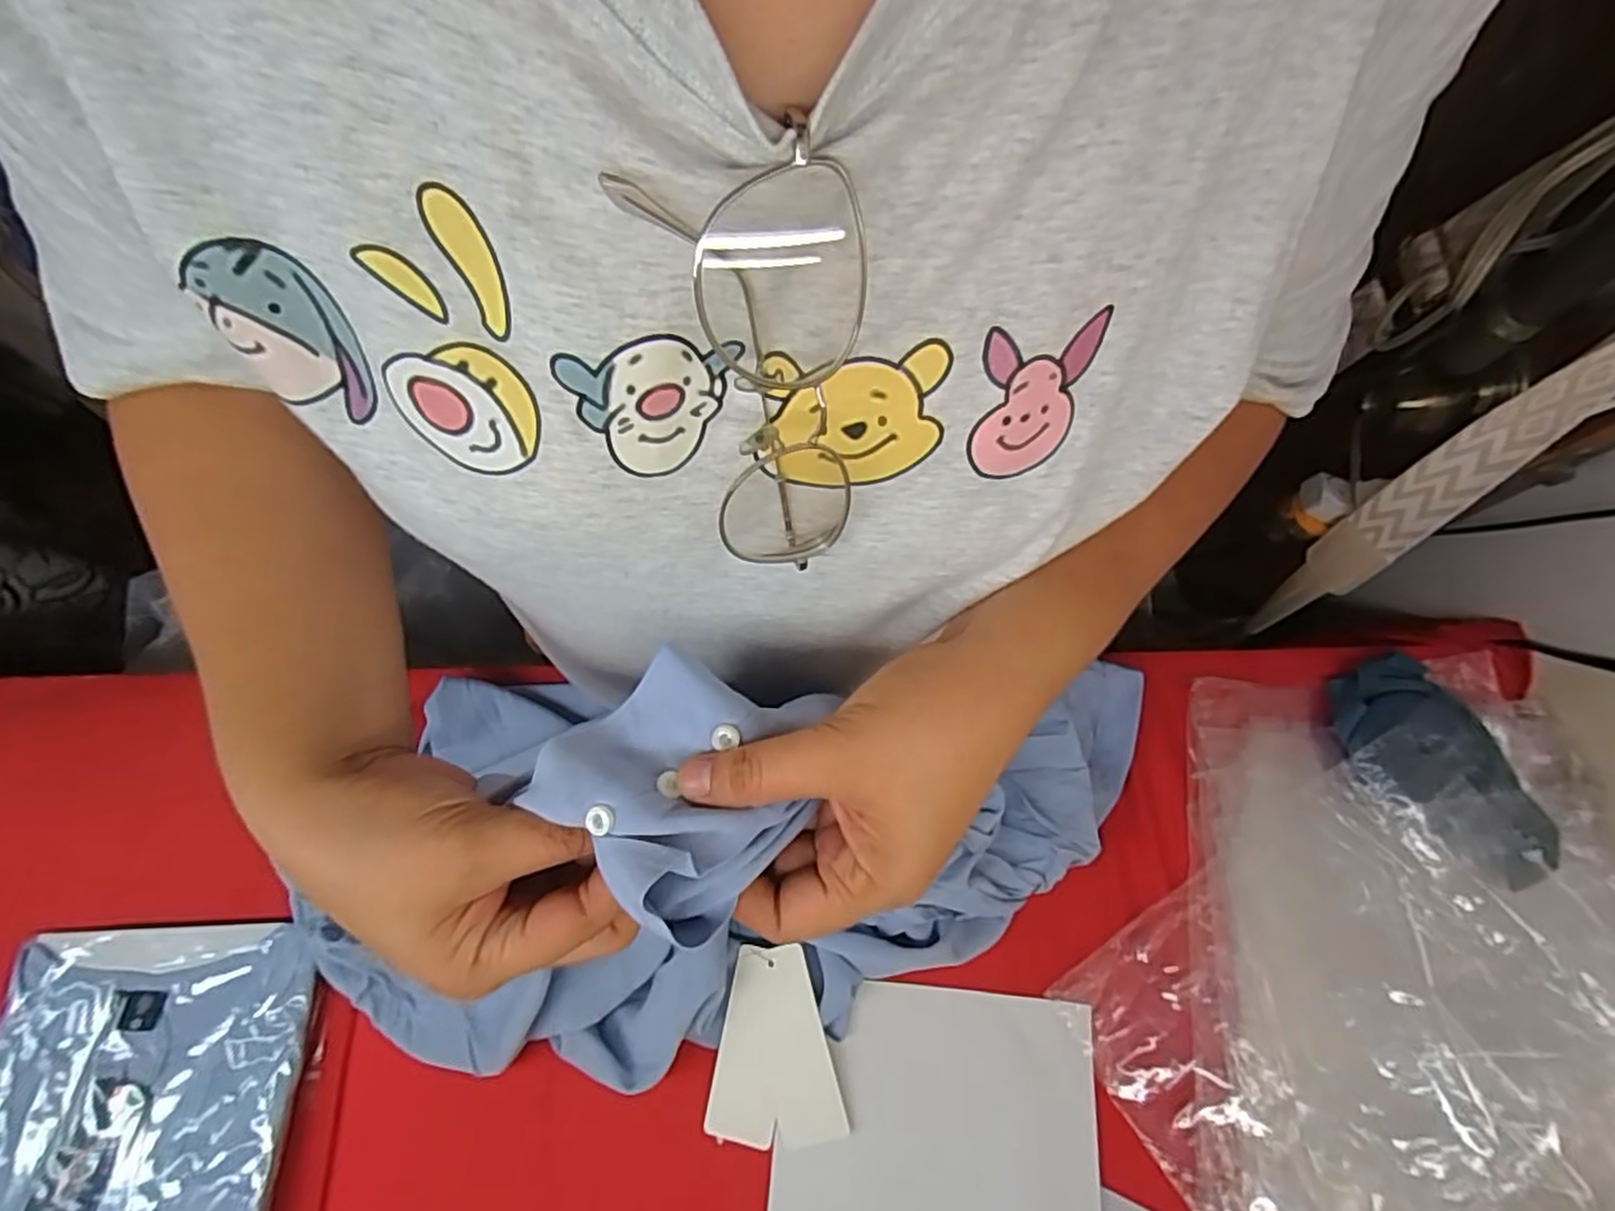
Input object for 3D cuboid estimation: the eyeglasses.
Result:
[{"bbox_3d":[-0.013,-0.063,0.214,0.055,0.133,0.022,1,46,1],"label":"eyeglasses"}]

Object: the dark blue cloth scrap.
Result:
[{"bbox_3d":[0.451,0.112,0.505,0.097,0.046,0.162,-25,74,-5],"label":"dark blue cloth scrap"}]

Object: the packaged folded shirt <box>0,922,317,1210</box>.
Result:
[{"bbox_3d":[-0.441,0.345,0.460,0.206,0.035,0.251,-3,74,1],"label":"packaged folded shirt"}]

